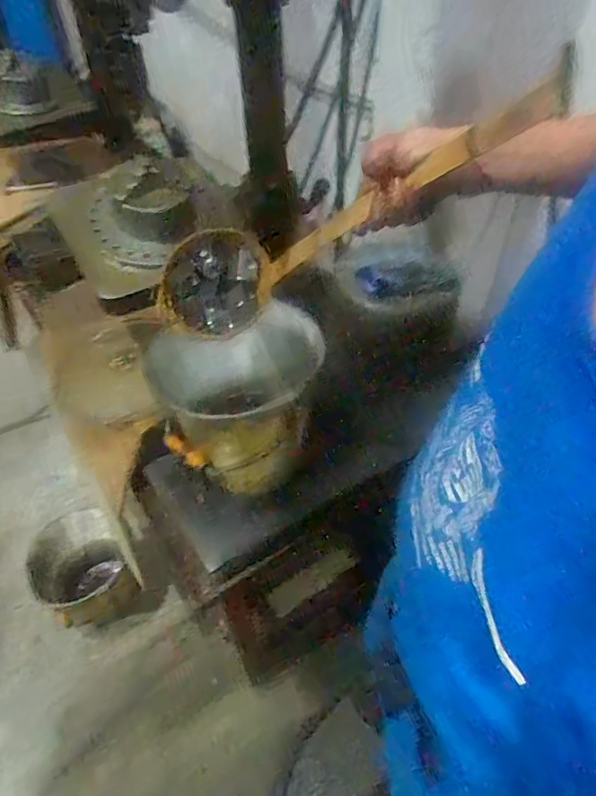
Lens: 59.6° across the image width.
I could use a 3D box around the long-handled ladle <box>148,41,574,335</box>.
[{"bbox_3d":[0.008,-0.174,0.552,0.430,0.109,0.098,-17,30,40],"label":"long-handled ladle"}]

